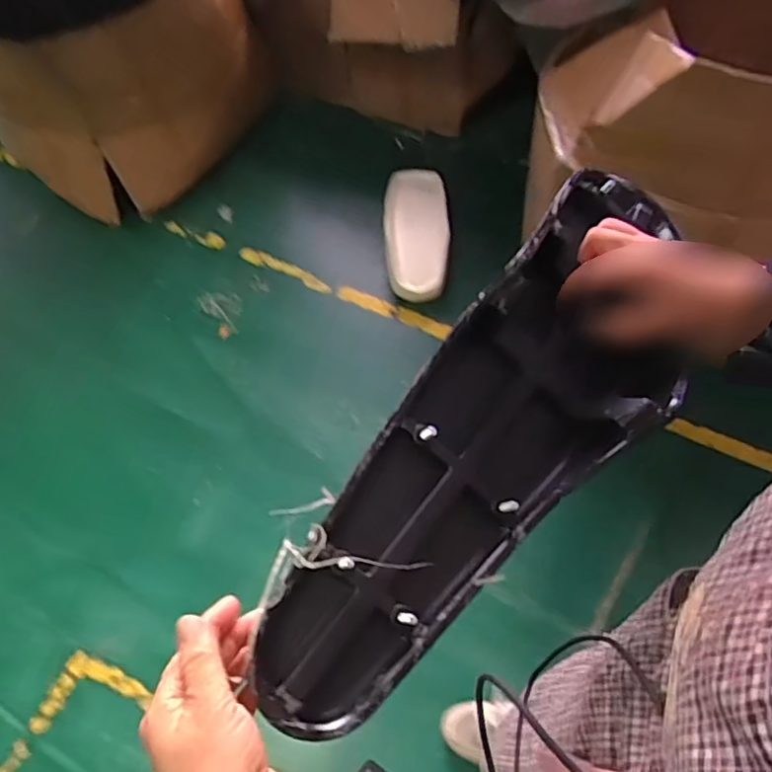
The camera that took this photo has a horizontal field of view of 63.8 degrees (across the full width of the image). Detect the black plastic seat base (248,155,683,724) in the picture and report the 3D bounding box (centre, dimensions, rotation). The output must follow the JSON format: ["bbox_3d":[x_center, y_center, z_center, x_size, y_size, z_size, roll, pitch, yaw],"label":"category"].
[{"bbox_3d":[0.096,0.036,0.458,0.155,0.095,0.481,34,71,17],"label":"black plastic seat base"}]

